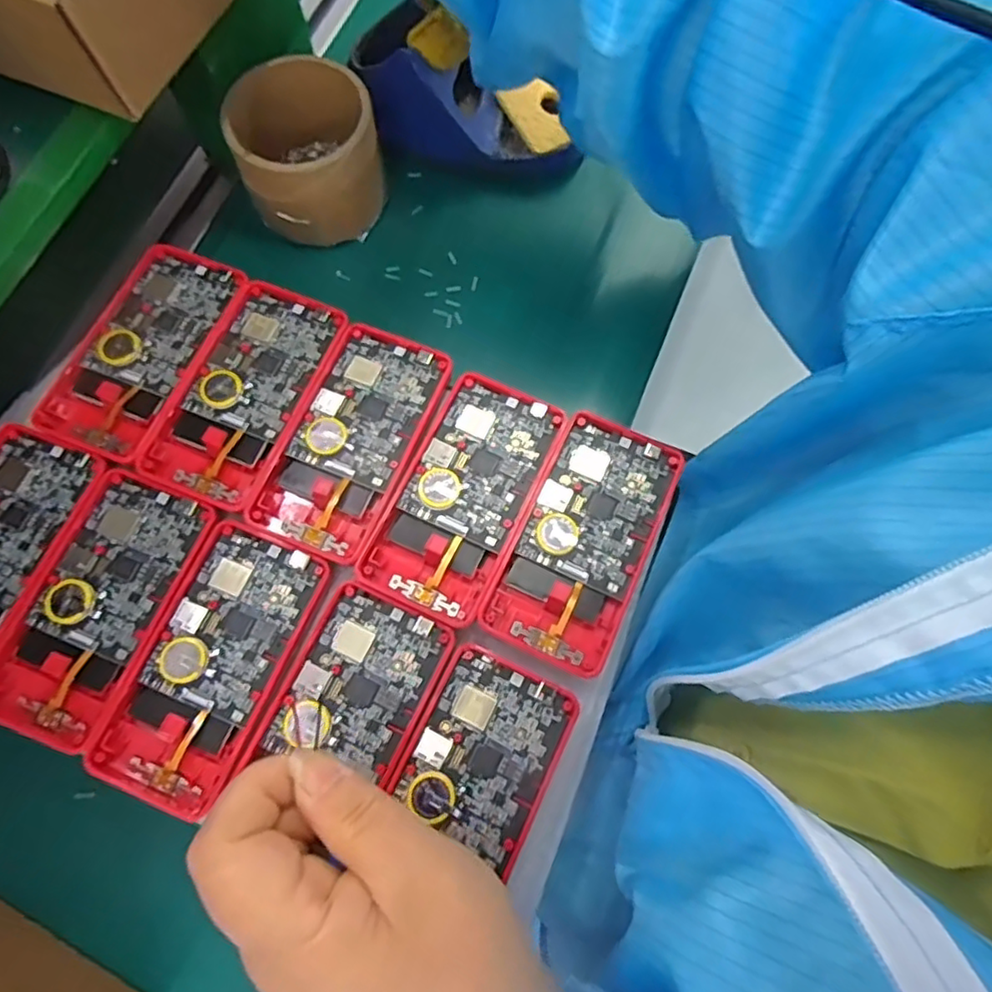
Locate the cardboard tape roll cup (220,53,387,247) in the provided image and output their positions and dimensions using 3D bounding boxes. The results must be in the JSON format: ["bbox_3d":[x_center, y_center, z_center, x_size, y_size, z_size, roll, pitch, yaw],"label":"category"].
[{"bbox_3d":[-0.114,-0.207,0.383,0.080,0.063,0.083,0,74,1],"label":"cardboard tape roll cup"}]

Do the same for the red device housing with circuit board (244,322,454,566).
[{"bbox_3d":[-0.072,-0.031,0.319,0.061,0.007,0.121,22,75,5],"label":"red device housing with circuit board"}]

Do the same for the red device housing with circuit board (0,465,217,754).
[{"bbox_3d":[-0.187,0.050,0.298,0.062,0.009,0.121,22,75,5],"label":"red device housing with circuit board"}]

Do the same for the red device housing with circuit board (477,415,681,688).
[{"bbox_3d":[0.044,0.019,0.304,0.062,0.008,0.122,25,75,6],"label":"red device housing with circuit board"}]

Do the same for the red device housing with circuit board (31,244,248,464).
[{"bbox_3d":[-0.188,-0.079,0.335,0.061,0.010,0.121,22,75,5],"label":"red device housing with circuit board"}]

